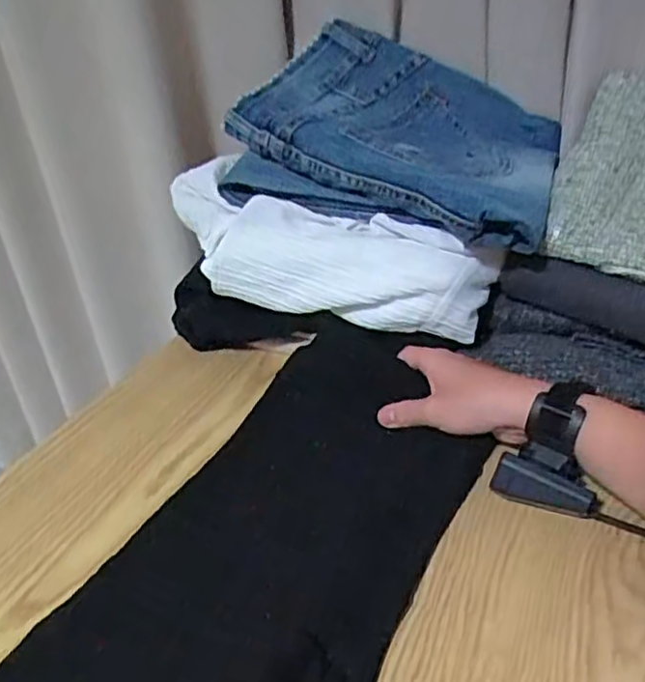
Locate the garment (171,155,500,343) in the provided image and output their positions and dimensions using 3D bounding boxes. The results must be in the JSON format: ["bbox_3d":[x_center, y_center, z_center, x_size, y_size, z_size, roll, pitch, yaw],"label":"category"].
[{"bbox_3d":[-0.015,-0.081,0.618,0.332,0.090,0.137,16,39,26],"label":"garment"}]

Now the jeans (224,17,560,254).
[{"bbox_3d":[0.092,-0.211,0.629,0.311,0.079,0.221,32,51,21],"label":"jeans"}]

